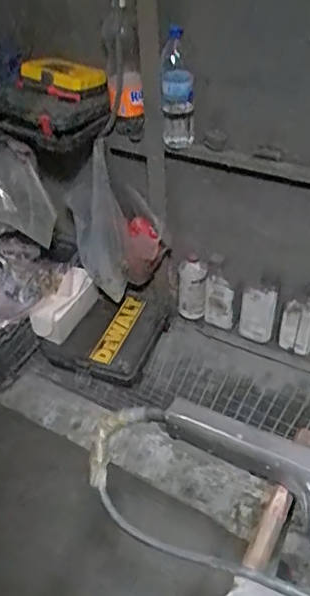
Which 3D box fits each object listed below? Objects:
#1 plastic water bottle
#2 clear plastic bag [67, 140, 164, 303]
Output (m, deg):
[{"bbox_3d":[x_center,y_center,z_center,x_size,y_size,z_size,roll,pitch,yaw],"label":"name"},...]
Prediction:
[{"bbox_3d":[0.049,-0.449,1.248,0.074,0.253,0.076,-3,43,1],"label":"plastic water bottle"},{"bbox_3d":[-0.107,-0.189,1.527,0.288,0.421,0.120,19,26,8],"label":"clear plastic bag"}]

